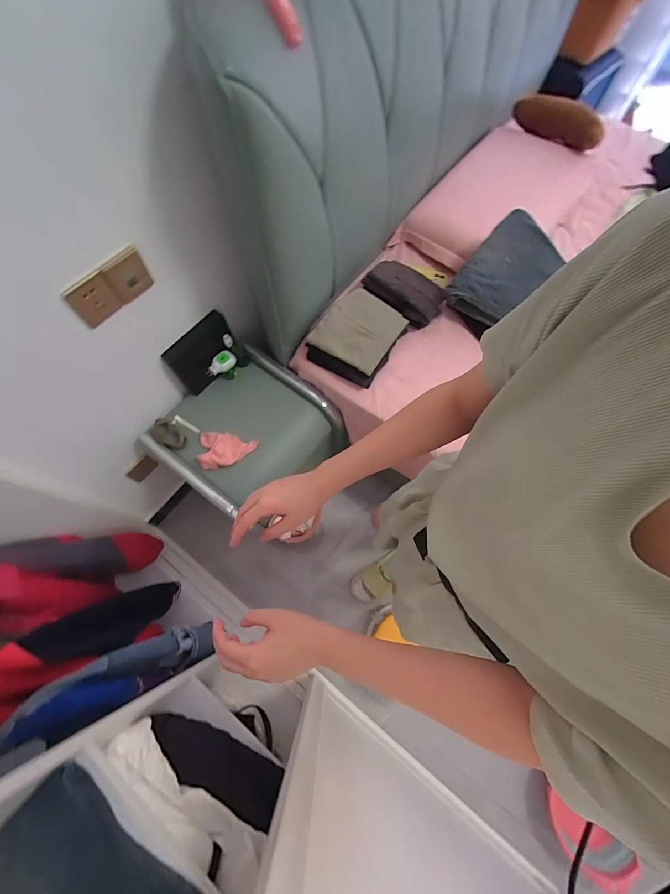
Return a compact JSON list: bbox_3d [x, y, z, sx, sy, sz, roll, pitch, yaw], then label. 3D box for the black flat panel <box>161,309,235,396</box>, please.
[{"bbox_3d":[-0.378,-0.269,0.985,0.214,0.152,0.024,-42,51,-6],"label":"black flat panel"}]

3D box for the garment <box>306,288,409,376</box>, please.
[{"bbox_3d":[0.068,-0.330,0.937,0.199,0.033,0.231,28,72,10],"label":"garment"}]

